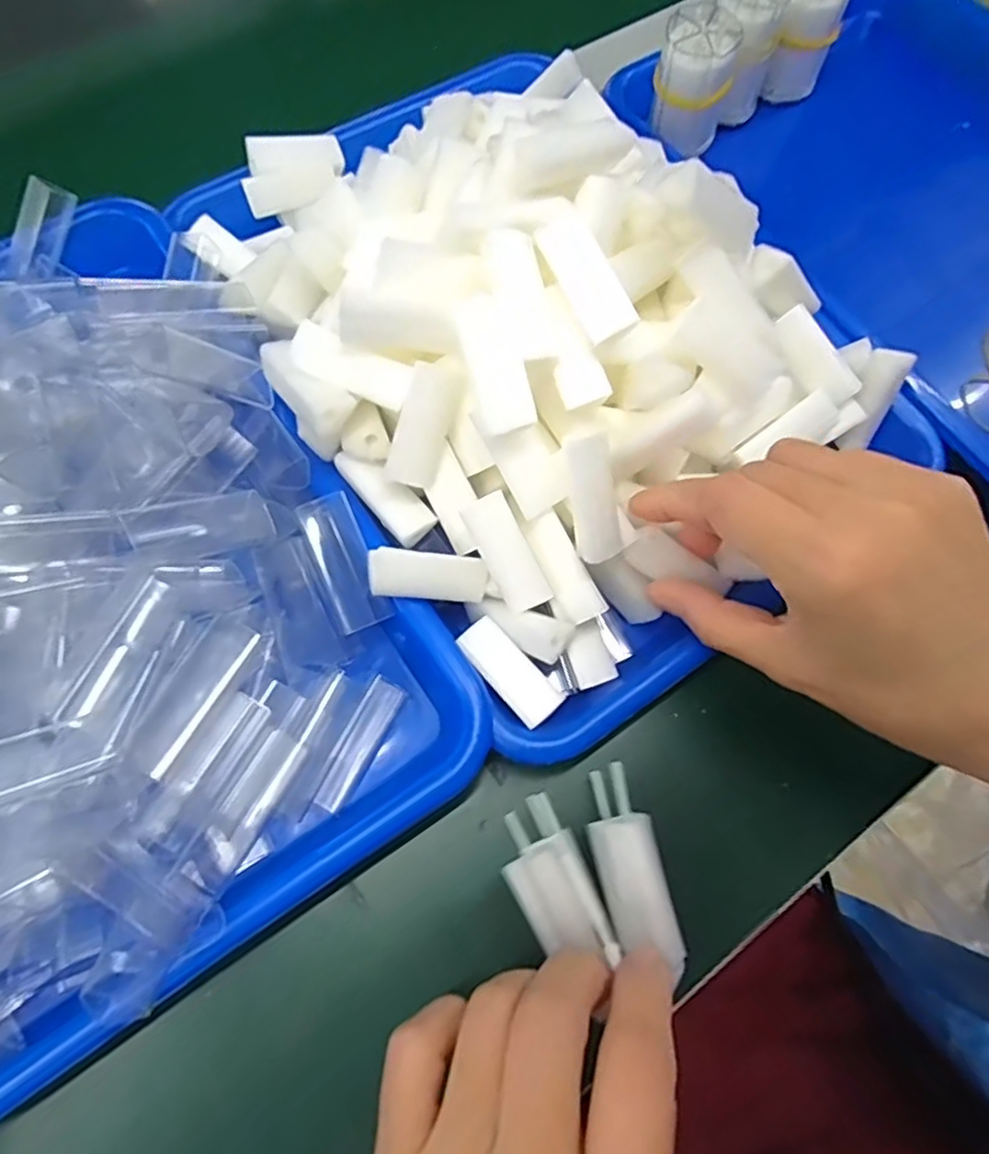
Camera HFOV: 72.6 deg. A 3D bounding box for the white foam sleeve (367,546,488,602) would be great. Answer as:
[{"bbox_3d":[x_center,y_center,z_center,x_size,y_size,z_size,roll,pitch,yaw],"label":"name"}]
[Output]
[{"bbox_3d":[-0.025,0.000,0.263,0.048,0.008,0.017,7,67,-25],"label":"white foam sleeve"}]

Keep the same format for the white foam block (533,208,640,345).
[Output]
[{"bbox_3d":[0.033,-0.109,0.245,0.018,0.007,0.046,-31,94,16],"label":"white foam block"}]

